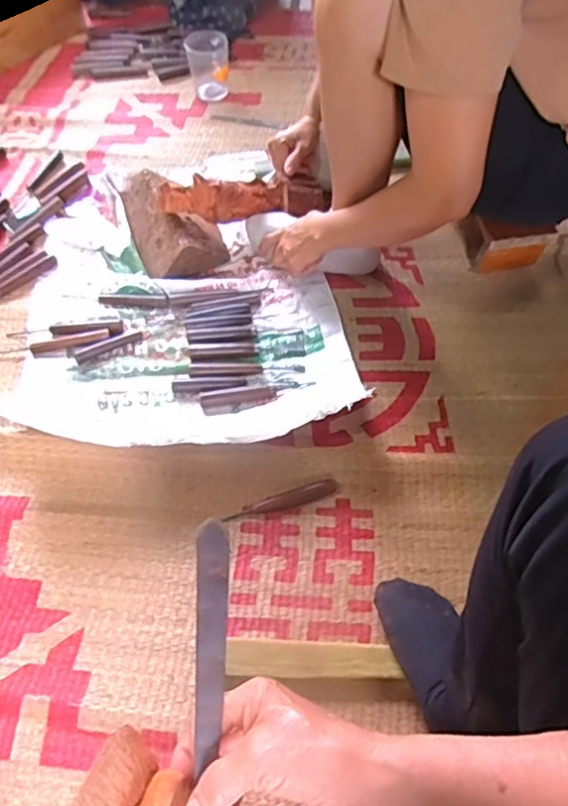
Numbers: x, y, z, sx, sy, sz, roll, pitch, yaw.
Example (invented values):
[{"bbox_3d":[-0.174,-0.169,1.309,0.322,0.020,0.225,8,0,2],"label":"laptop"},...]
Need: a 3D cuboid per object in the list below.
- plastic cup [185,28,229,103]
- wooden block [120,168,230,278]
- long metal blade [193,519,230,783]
[{"bbox_3d":[-0.151,-0.678,1.159,0.078,0.102,0.096,-6,59,-4],"label":"plastic cup"},{"bbox_3d":[-0.185,-0.307,0.953,0.138,0.064,0.220,-20,61,-12],"label":"wooden block"},{"bbox_3d":[-0.048,0.174,0.364,0.021,0.008,0.192,1,78,0],"label":"long metal blade"}]

